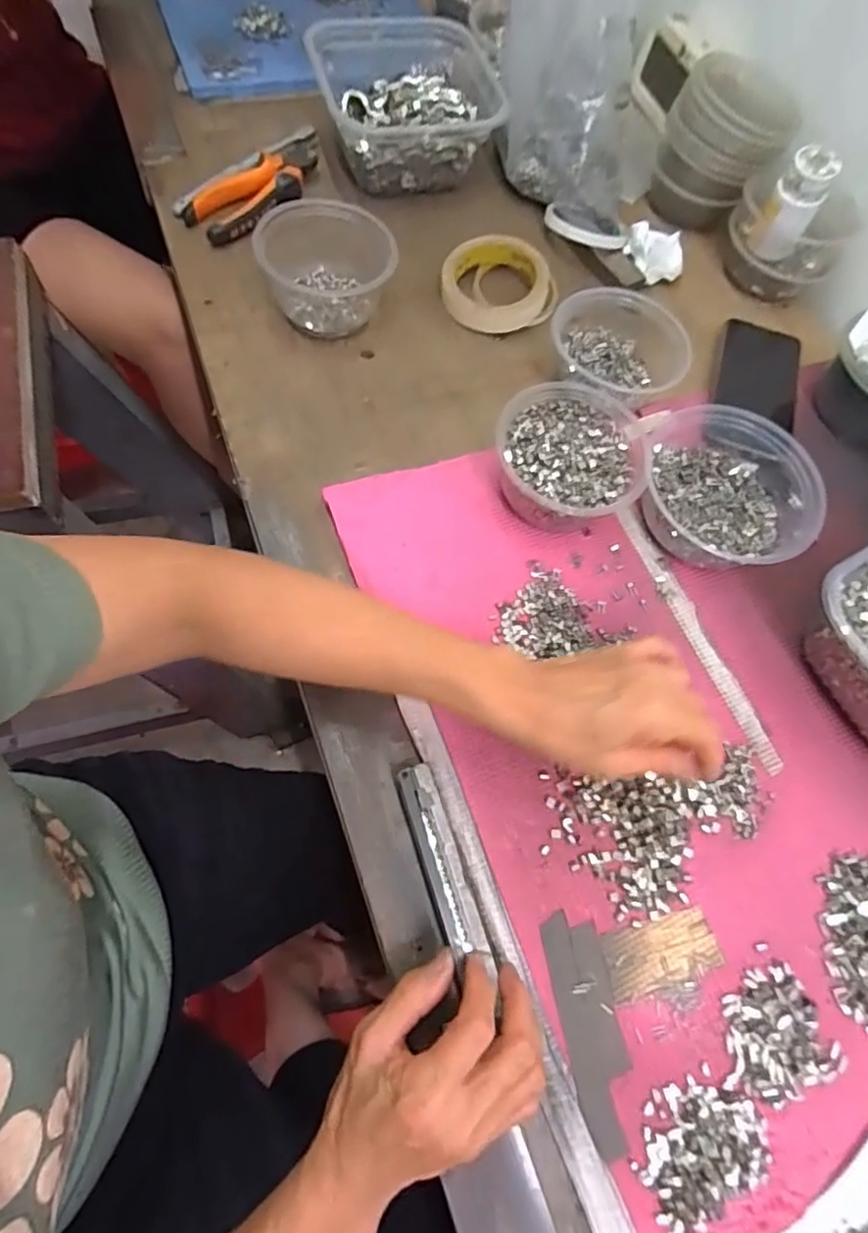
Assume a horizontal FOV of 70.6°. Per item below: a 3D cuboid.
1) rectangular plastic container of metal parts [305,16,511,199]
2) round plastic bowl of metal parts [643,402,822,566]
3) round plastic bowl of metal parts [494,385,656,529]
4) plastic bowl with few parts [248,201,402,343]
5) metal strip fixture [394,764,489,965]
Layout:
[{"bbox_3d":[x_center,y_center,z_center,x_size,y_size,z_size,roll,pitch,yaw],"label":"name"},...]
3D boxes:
[{"bbox_3d":[-0.022,-0.514,0.614,0.185,0.063,0.157,-7,69,-9],"label":"rectangular plastic container of metal parts"},{"bbox_3d":[0.234,-0.104,0.480,0.138,0.052,0.148,35,68,7],"label":"round plastic bowl of metal parts"},{"bbox_3d":[0.103,-0.119,0.477,0.110,0.053,0.114,3,67,-7],"label":"round plastic bowl of metal parts"},{"bbox_3d":[-0.092,-0.302,0.536,0.111,0.060,0.101,3,67,-7],"label":"plastic bowl with few parts"},{"bbox_3d":[0.003,0.145,0.372,0.022,0.006,0.108,-18,70,-8],"label":"metal strip fixture"}]

